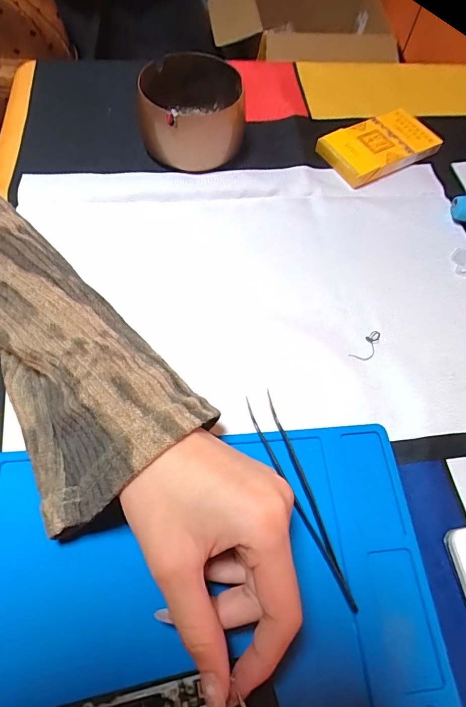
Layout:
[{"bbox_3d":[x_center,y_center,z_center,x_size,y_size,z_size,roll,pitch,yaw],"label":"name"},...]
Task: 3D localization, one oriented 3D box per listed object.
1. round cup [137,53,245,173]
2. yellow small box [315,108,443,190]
[{"bbox_3d":[-0.036,-0.196,0.346,0.081,0.084,0.088,13,64,3],"label":"round cup"},{"bbox_3d":[0.130,-0.184,0.353,0.097,0.014,0.056,-27,68,-16],"label":"yellow small box"}]

